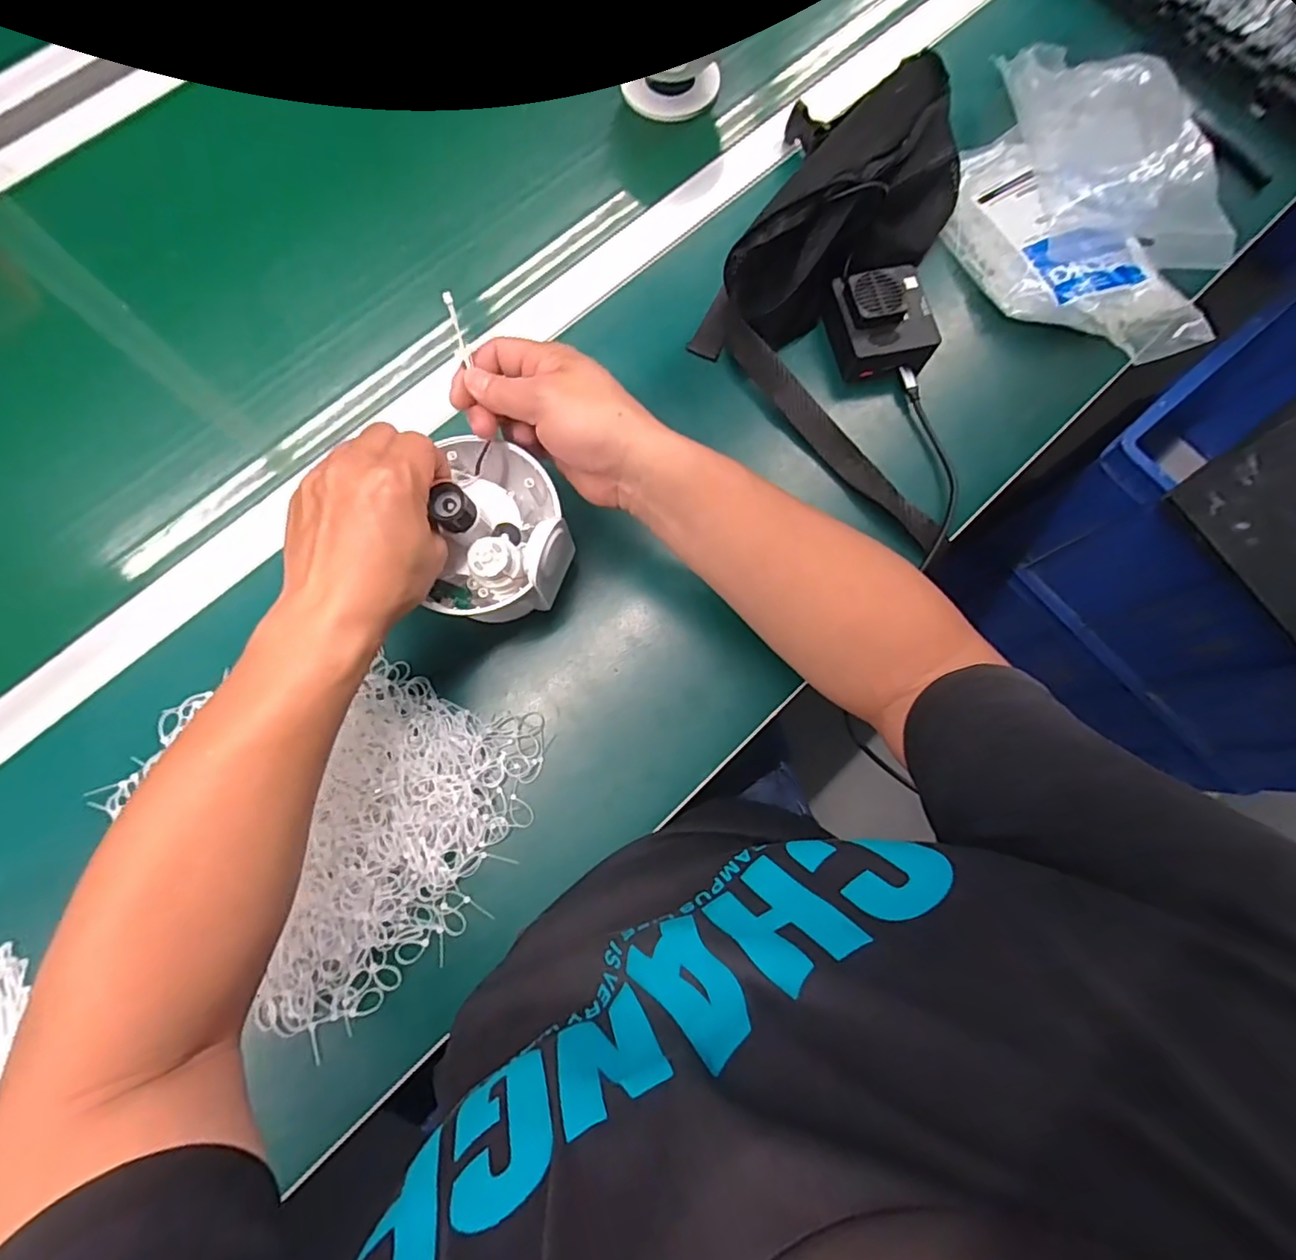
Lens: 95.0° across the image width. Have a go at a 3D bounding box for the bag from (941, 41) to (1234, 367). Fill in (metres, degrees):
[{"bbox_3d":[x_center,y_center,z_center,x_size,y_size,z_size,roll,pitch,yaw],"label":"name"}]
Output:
[{"bbox_3d":[0.379,-0.378,0.510,0.218,0.047,0.290,12,77,2],"label":"bag"}]

